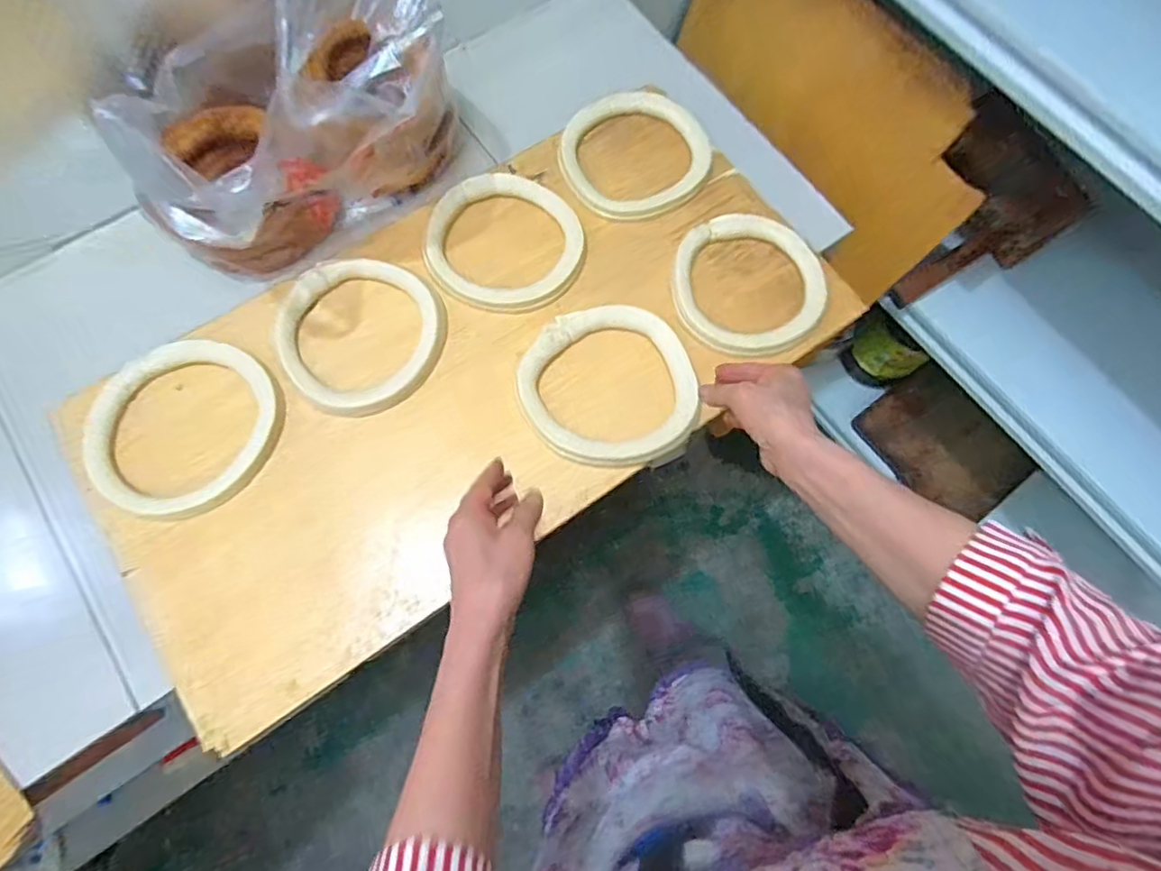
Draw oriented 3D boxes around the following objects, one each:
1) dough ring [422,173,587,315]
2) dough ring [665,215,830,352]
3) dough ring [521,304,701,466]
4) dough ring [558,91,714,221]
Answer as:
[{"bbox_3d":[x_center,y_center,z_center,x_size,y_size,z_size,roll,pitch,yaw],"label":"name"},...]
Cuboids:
[{"bbox_3d":[-0.090,-0.220,0.684,0.178,0.025,0.162,1,72,-2],"label":"dough ring"},{"bbox_3d":[0.187,-0.172,0.673,0.167,0.016,0.178,1,72,-2],"label":"dough ring"},{"bbox_3d":[0.030,-0.056,0.641,0.187,0.020,0.170,1,72,-2],"label":"dough ring"},{"bbox_3d":[0.067,-0.340,0.729,0.179,0.021,0.167,1,72,-2],"label":"dough ring"}]

